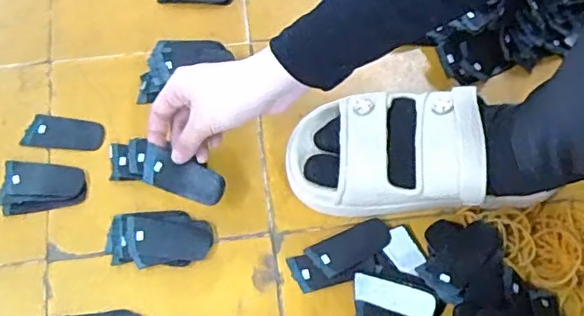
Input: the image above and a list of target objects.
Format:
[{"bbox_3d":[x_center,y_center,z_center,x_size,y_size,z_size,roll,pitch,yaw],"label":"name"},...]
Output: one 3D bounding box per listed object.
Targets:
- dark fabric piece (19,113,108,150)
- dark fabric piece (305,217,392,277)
[{"bbox_3d":[-0.217,-0.026,0.549,0.077,0.004,0.033,6,69,1],"label":"dark fabric piece"},{"bbox_3d":[0.053,0.078,0.517,0.075,0.004,0.032,-25,72,-11],"label":"dark fabric piece"}]

